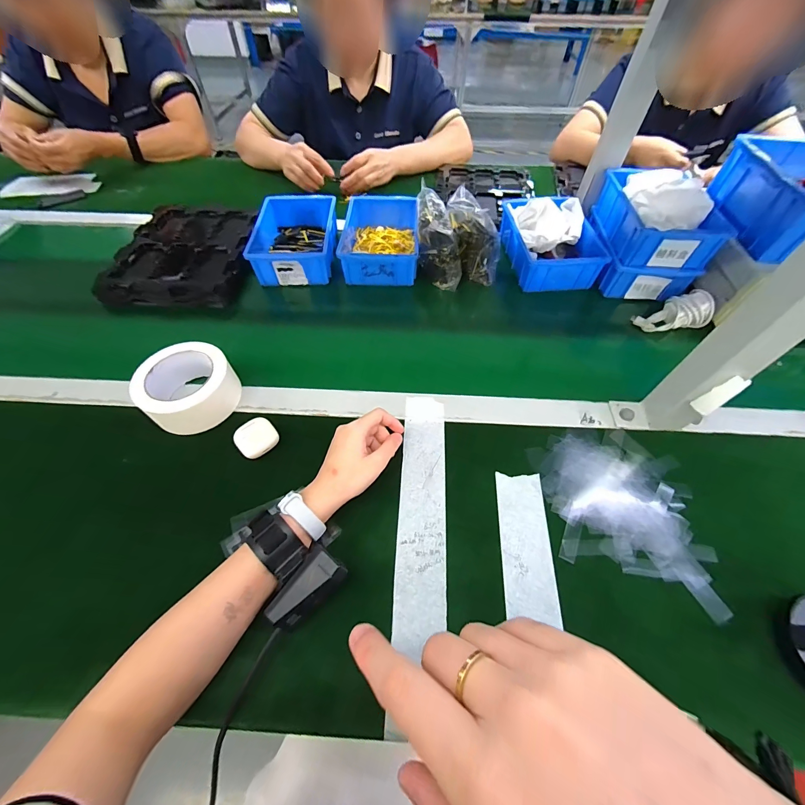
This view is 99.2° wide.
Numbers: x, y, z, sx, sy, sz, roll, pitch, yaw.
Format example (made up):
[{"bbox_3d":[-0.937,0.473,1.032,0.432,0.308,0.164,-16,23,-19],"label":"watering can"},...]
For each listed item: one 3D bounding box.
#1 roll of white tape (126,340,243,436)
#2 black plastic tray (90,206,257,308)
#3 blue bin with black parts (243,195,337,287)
[{"bbox_3d":[-0.276,-0.018,0.447,0.110,0.067,0.104,0,56,0],"label":"roll of white tape"},{"bbox_3d":[-0.402,-0.289,0.654,0.229,0.053,0.288,1,55,-1],"label":"black plastic tray"},{"bbox_3d":[-0.195,-0.304,0.645,0.136,0.068,0.201,0,55,-2],"label":"blue bin with black parts"}]

